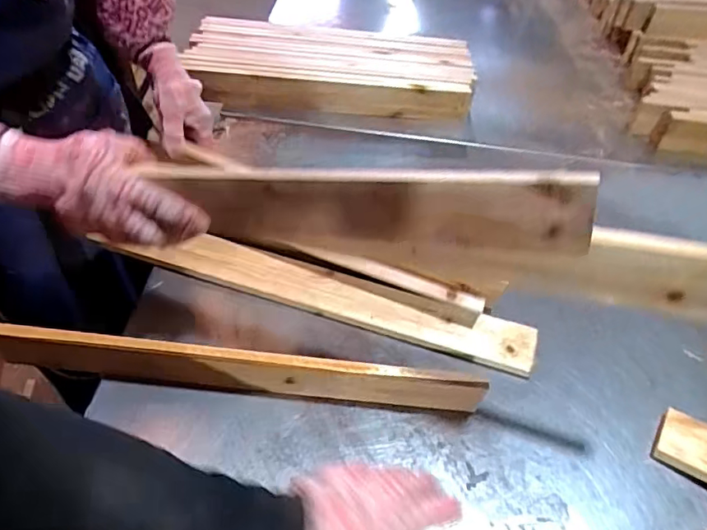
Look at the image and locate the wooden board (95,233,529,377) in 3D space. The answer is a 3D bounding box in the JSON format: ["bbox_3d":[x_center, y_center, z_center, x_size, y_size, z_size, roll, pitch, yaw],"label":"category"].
[{"bbox_3d":[-0.034,0.035,0.634,0.488,0.024,0.059,15,49,9],"label":"wooden board"}]

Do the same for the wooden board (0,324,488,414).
[{"bbox_3d":[-0.114,0.104,0.539,0.484,0.069,0.021,6,48,1],"label":"wooden board"}]

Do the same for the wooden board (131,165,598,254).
[{"bbox_3d":[0.002,-0.044,0.420,0.339,0.068,0.017,5,46,20],"label":"wooden board"}]

